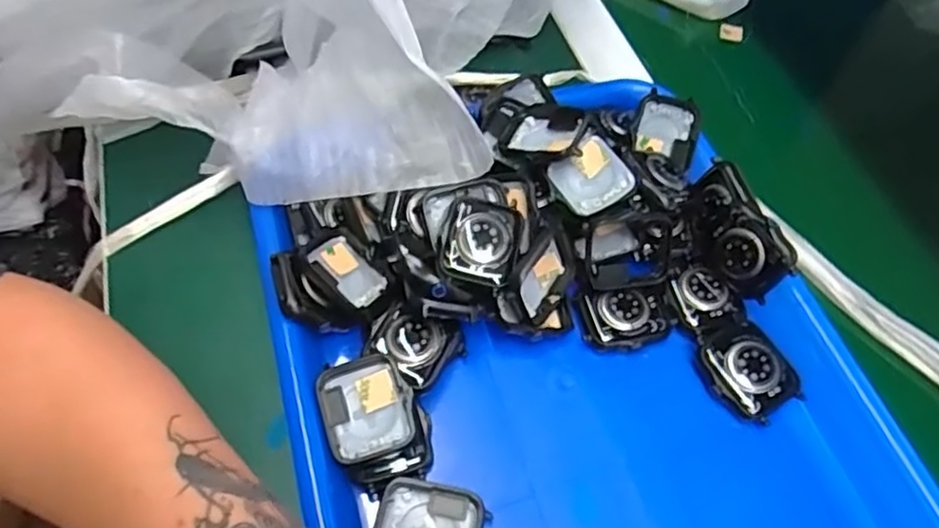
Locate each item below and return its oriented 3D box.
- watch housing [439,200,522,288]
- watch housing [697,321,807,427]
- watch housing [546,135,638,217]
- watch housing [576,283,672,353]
[{"bbox_3d":[0.006,-0.011,0.322,0.034,0.014,0.038,9,56,4],"label":"watch housing"},{"bbox_3d":[0.132,0.051,0.324,0.038,0.014,0.042,-16,58,-13],"label":"watch housing"},{"bbox_3d":[0.061,-0.044,0.342,0.036,0.009,0.037,-36,60,-1],"label":"watch housing"},{"bbox_3d":[0.078,0.027,0.339,0.045,0.011,0.030,-7,57,-7],"label":"watch housing"}]

